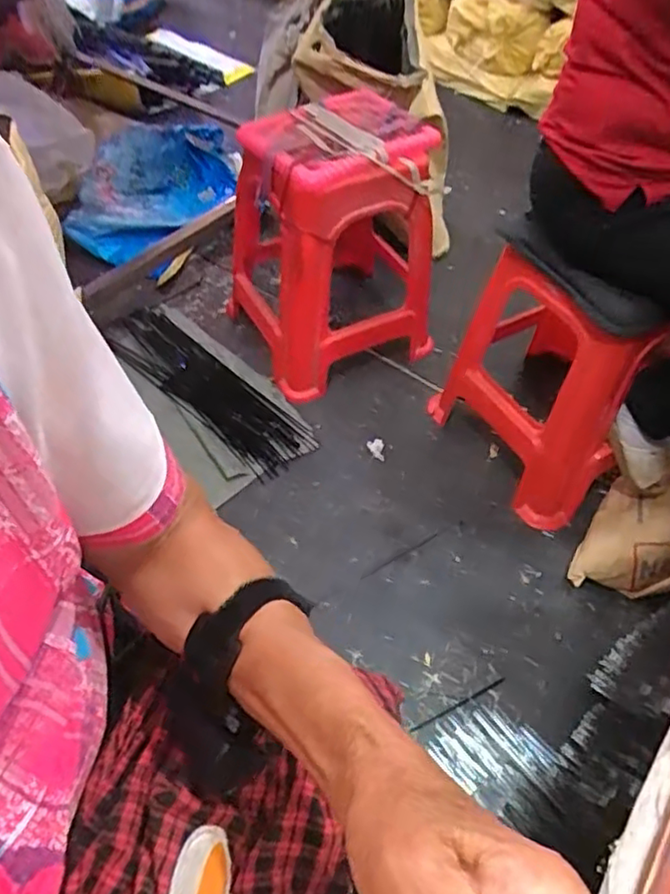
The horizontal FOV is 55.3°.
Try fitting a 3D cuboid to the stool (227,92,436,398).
[{"bbox_3d":[-0.034,-0.463,1.421,0.370,0.498,0.432,-20,55,-17],"label":"stool"}]

